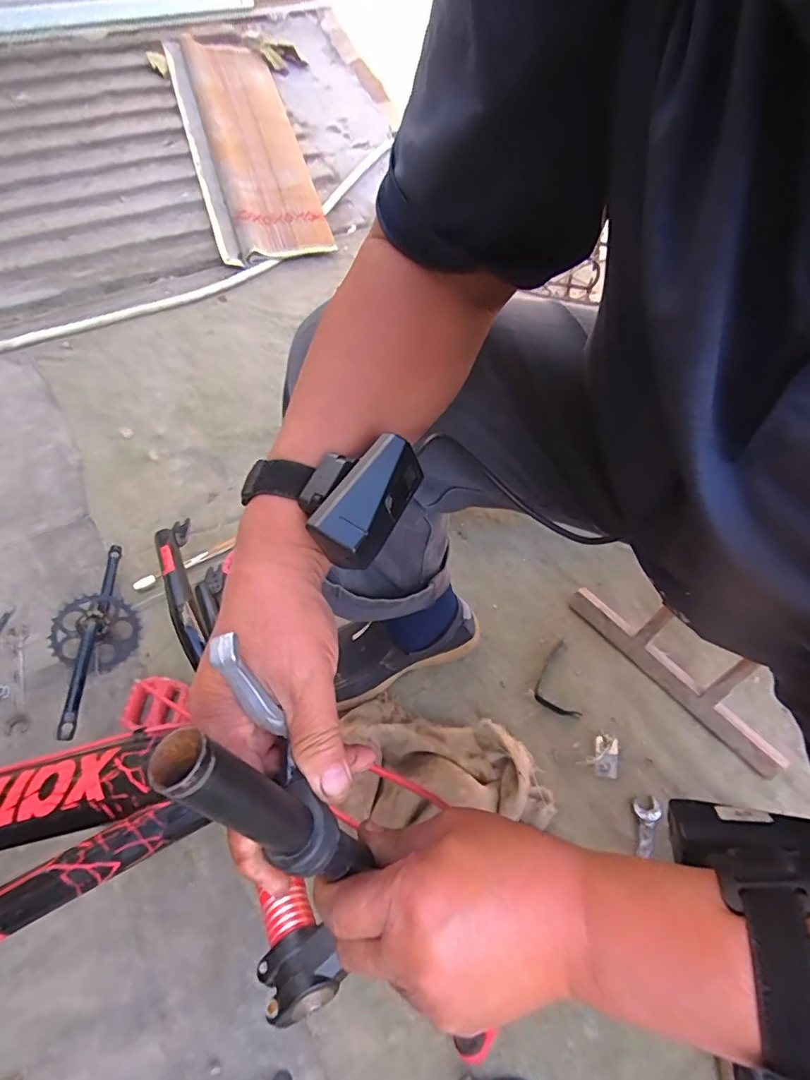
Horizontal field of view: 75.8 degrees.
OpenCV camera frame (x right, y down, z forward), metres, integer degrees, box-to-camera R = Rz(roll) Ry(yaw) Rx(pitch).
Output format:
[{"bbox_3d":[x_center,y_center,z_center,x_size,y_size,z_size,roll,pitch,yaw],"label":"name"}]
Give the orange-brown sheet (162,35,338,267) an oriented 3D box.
[{"bbox_3d":[-0.417,-1.029,1.362,0.290,0.042,0.607,-20,92,-20],"label":"orange-brown sheet"}]

